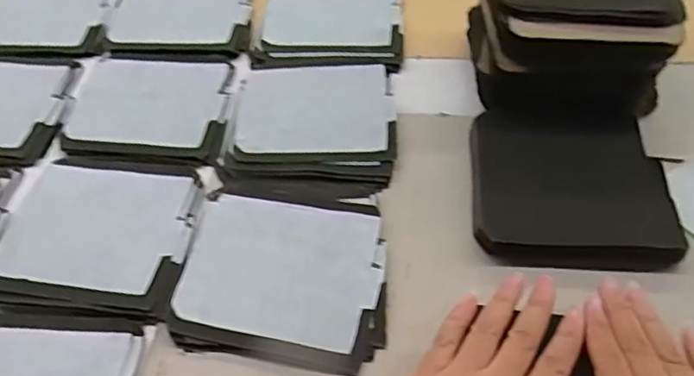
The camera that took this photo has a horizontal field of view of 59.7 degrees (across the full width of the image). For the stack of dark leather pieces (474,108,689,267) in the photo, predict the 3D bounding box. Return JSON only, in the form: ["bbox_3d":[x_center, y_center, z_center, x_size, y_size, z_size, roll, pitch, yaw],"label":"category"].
[{"bbox_3d":[0.167,-0.004,0.463,0.136,0.026,0.141,3,52,6],"label":"stack of dark leather pieces"}]

